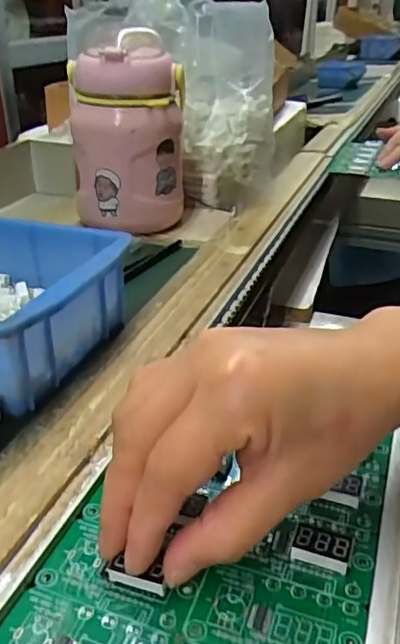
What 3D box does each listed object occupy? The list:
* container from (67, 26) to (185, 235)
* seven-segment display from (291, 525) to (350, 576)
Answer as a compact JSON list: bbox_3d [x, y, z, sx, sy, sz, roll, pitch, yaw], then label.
[{"bbox_3d":[-0.064,-0.165,0.532,0.097,0.154,0.081,0,29,0],"label":"container"},{"bbox_3d":[0.049,0.093,0.242,0.022,0.007,0.013,10,30,18],"label":"seven-segment display"}]

